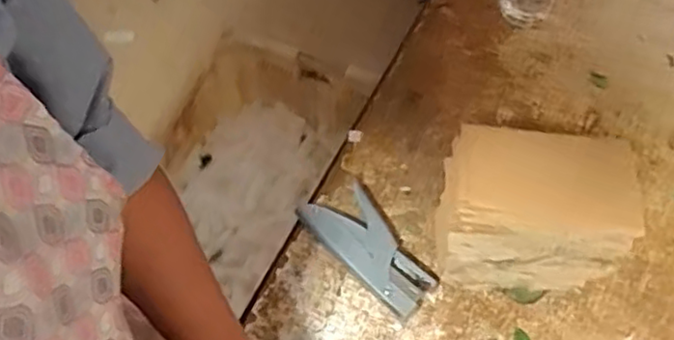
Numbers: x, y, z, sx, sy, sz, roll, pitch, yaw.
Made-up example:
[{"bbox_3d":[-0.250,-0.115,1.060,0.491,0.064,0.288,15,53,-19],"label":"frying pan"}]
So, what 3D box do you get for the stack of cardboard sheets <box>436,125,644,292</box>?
[{"bbox_3d":[0.169,0.042,0.606,0.154,0.162,0.100,7,62,6],"label":"stack of cardboard sheets"}]

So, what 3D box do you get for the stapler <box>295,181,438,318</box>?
[{"bbox_3d":[0.035,0.073,0.665,0.067,0.031,0.147,-41,67,-18],"label":"stapler"}]

